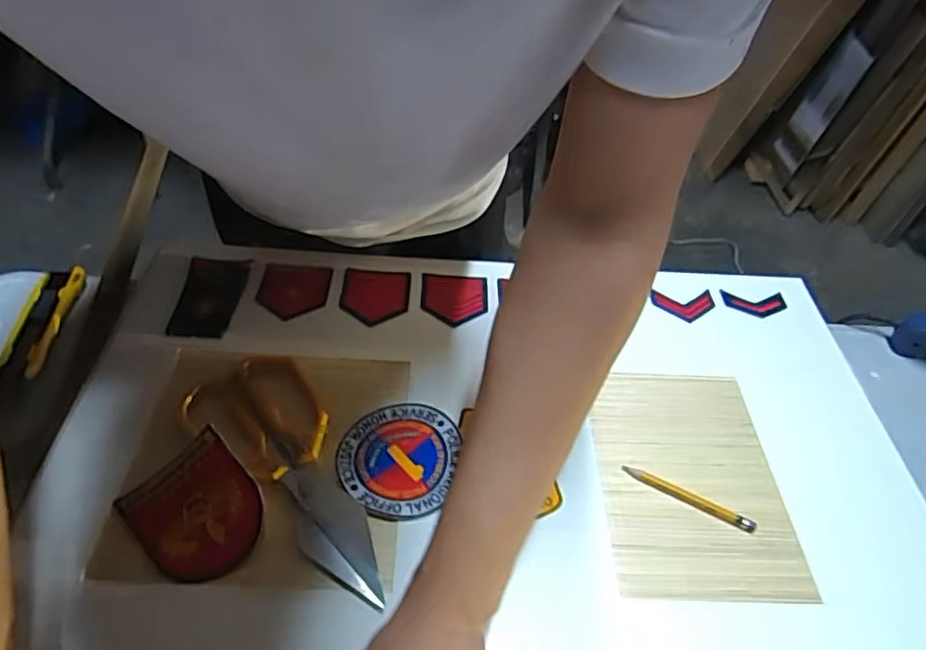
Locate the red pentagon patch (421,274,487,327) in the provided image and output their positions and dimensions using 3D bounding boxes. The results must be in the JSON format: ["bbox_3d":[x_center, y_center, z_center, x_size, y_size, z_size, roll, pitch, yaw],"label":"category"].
[{"bbox_3d":[-0.008,-0.025,0.591,0.064,0.005,0.061,4,53,-4],"label":"red pentagon patch"}]

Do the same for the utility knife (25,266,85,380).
[{"bbox_3d":[-0.352,-0.005,0.532,0.011,0.014,0.124,0,46,-6],"label":"utility knife"}]

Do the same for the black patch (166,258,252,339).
[{"bbox_3d":[-0.233,-0.026,0.566,0.055,0.004,0.099,1,46,-5],"label":"black patch"}]

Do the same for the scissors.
[{"bbox_3d":[-0.116,0.101,0.453,0.089,0.012,0.215,-33,58,-32],"label":"scissors"}]

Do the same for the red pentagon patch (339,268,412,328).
[{"bbox_3d":[-0.084,-0.029,0.585,0.063,0.005,0.065,3,46,-3],"label":"red pentagon patch"}]

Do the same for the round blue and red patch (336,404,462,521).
[{"bbox_3d":[-0.050,0.100,0.467,0.086,0.008,0.095,17,50,12],"label":"round blue and red patch"}]

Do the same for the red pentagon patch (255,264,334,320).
[{"bbox_3d":[-0.161,-0.032,0.582,0.064,0.005,0.069,3,46,-3],"label":"red pentagon patch"}]

